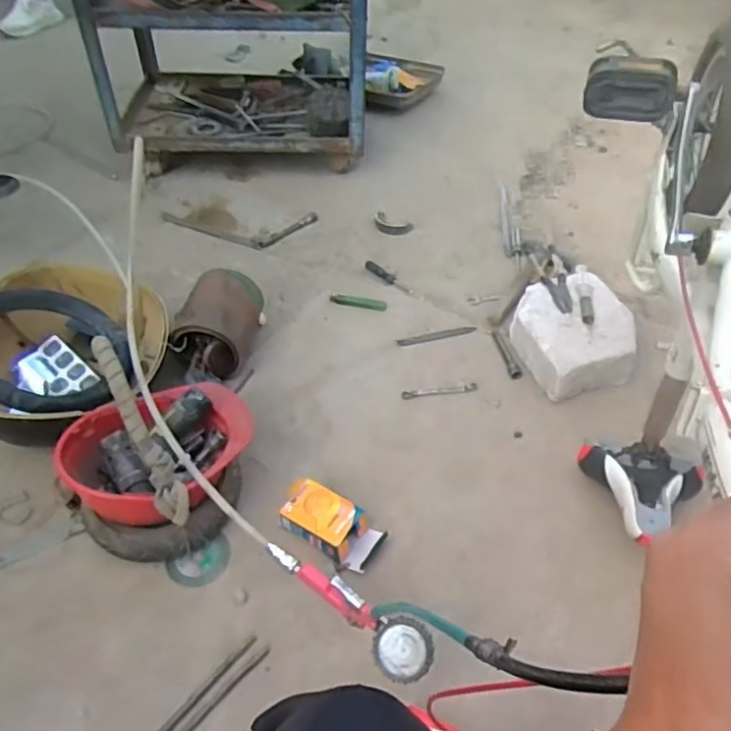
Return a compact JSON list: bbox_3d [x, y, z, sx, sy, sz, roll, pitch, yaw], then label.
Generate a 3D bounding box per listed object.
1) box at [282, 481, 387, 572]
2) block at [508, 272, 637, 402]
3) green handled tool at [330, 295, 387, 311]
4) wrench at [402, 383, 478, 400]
[{"bbox_3d":[-0.055,0.234,0.991,0.158,0.056,0.088,25,52,26],"label":"box"},{"bbox_3d":[0.386,-0.058,1.214,0.191,0.091,0.236,-13,46,-9],"label":"block"},{"bbox_3d":[-0.016,-0.137,1.387,0.123,0.019,0.023,10,47,13],"label":"green handled tool"},{"bbox_3d":[0.136,0.045,1.189,0.140,0.011,0.019,-10,46,-6],"label":"wrench"}]

